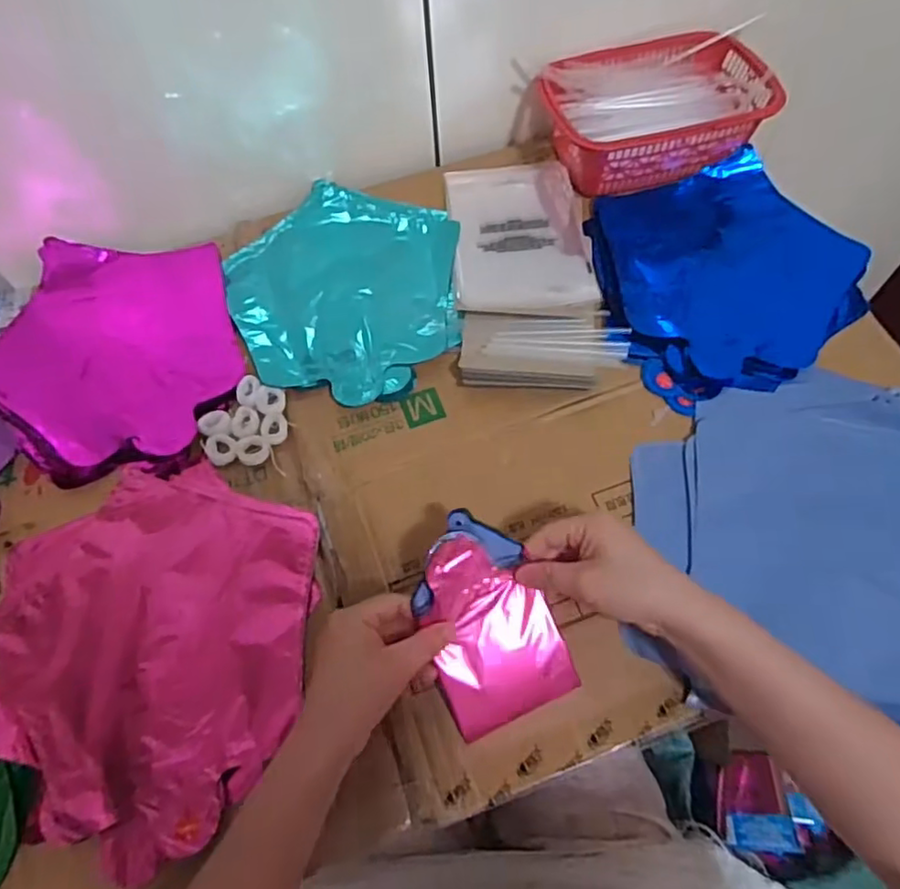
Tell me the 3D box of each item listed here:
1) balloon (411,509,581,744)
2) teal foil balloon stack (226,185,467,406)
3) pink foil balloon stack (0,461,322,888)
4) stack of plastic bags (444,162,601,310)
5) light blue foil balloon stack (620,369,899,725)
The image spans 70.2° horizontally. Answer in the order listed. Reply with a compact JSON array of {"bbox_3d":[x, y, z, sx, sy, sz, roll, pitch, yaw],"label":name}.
[{"bbox_3d":[0.023,0.120,0.435,0.087,0.015,0.138,-24,93,-8],"label":"balloon"},{"bbox_3d":[-0.099,-0.149,0.598,0.210,0.012,0.245,-2,63,2],"label":"teal foil balloon stack"},{"bbox_3d":[-0.218,0.132,0.457,0.234,0.013,0.242,23,67,13],"label":"pink foil balloon stack"},{"bbox_3d":[0.066,-0.208,0.618,0.128,0.009,0.190,-5,63,0],"label":"stack of plastic bags"},{"bbox_3d":[0.280,0.061,0.480,0.272,0.020,0.256,7,64,6],"label":"light blue foil balloon stack"}]

